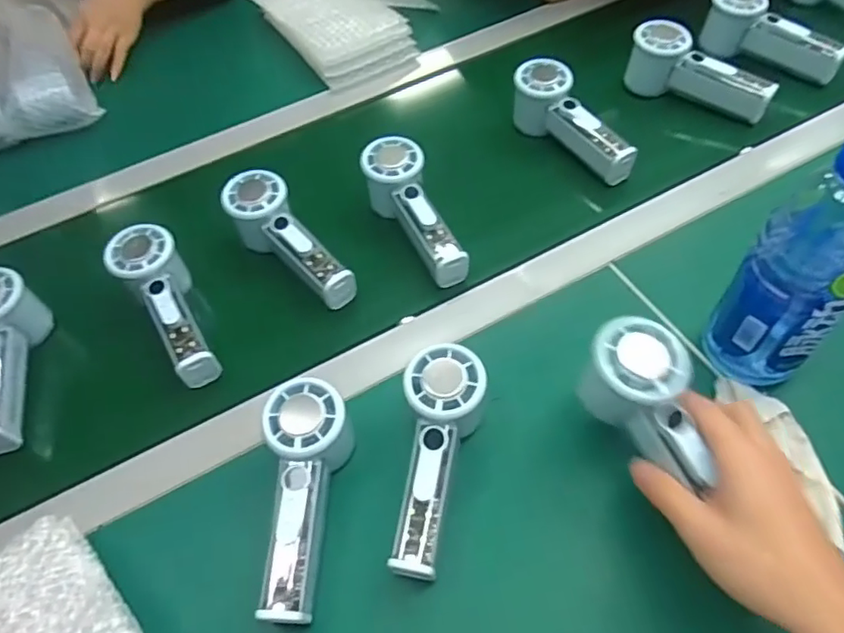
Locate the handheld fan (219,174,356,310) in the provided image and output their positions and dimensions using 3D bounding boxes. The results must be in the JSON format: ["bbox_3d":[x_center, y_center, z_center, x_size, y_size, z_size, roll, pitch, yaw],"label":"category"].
[{"bbox_3d":[-0.125,-0.069,0.548,0.055,0.053,0.151,-32,59,-16],"label":"handheld fan"}]

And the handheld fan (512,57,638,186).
[{"bbox_3d":[0.152,-0.197,0.611,0.050,0.059,0.150,-26,58,-13],"label":"handheld fan"}]

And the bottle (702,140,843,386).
[{"bbox_3d":[0.252,-0.027,0.392,0.070,0.210,0.060,-24,57,-12],"label":"bottle"}]

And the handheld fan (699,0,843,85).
[{"bbox_3d":[0.400,-0.321,0.678,0.045,0.060,0.156,-41,62,-21],"label":"handheld fan"}]

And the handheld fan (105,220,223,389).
[{"bbox_3d":[-0.221,-0.008,0.525,0.052,0.056,0.158,-27,71,-13],"label":"handheld fan"}]

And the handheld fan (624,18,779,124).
[{"bbox_3d":[0.300,-0.264,0.645,0.147,0.060,0.053,24,61,19],"label":"handheld fan"}]

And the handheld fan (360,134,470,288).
[{"bbox_3d":[-0.009,-0.093,0.564,0.056,0.068,0.155,-18,56,-7],"label":"handheld fan"}]

